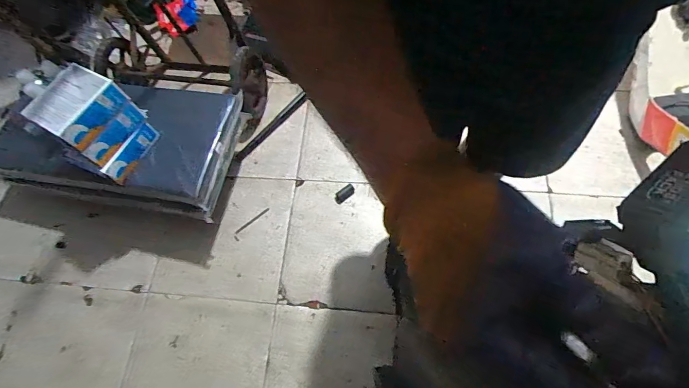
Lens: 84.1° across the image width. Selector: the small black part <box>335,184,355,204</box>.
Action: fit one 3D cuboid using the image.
[{"bbox_3d":[-0.001,0.000,1.233,0.075,0.010,0.036,-38,70,-12],"label":"small black part"}]

